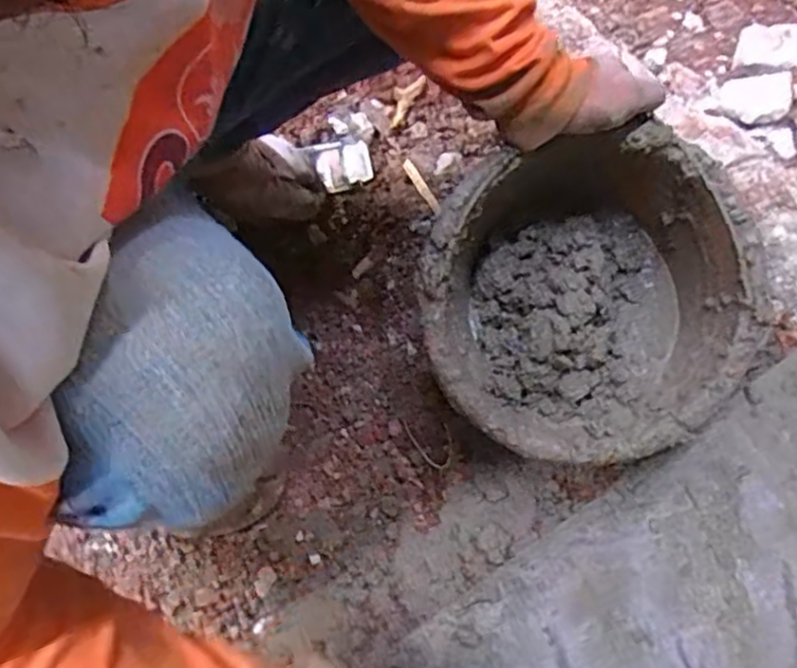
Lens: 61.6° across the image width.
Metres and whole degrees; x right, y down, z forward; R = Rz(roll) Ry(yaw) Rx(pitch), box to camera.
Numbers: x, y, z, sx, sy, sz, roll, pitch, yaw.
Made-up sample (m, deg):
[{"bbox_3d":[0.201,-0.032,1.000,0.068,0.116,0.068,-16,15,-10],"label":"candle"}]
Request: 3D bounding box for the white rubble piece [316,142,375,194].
[{"bbox_3d":[-0.061,-0.191,0.762,0.060,0.010,0.055,-22,68,-6],"label":"white rubble piece"}]

